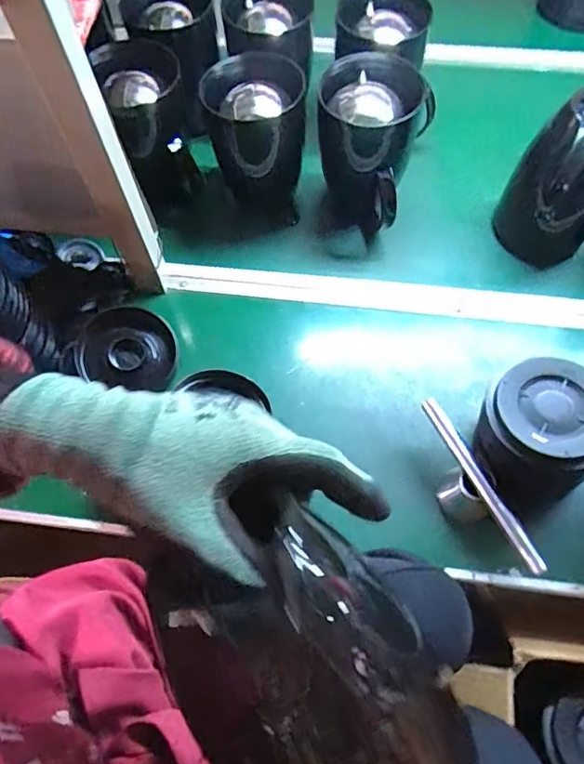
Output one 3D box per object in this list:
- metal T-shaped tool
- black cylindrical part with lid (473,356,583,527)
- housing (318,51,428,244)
[{"bbox_3d":[0.187,0.117,0.562,0.036,0.075,0.193,-24,65,-11],"label":"metal T-shaped tool"},{"bbox_3d":[0.253,0.054,0.555,0.113,0.124,0.119,30,68,15],"label":"black cylindrical part with lid"},{"bbox_3d":[0.095,-0.300,0.688,0.113,0.178,0.147,-2,63,0],"label":"housing"}]

